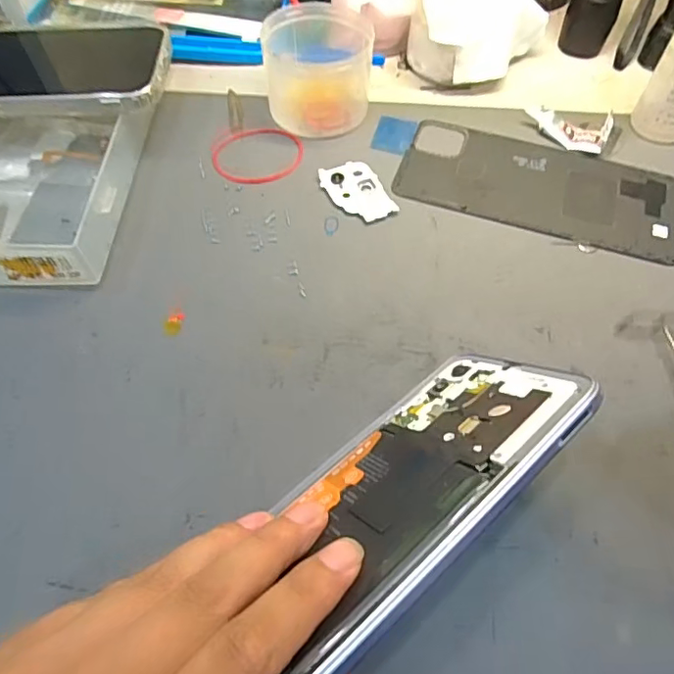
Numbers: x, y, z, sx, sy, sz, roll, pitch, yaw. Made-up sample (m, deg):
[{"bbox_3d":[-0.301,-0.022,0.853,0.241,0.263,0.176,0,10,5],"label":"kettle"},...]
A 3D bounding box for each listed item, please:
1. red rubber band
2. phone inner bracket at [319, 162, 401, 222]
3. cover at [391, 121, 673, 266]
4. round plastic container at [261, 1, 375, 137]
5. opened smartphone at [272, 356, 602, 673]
[{"bbox_3d":[-0.047,-0.109,0.323,0.053,0.004,0.049,0,59,-1],"label":"red rubber band"},{"bbox_3d":[0.012,-0.081,0.305,0.030,0.004,0.043,-21,61,-13],"label":"phone inner bracket"},{"bbox_3d":[0.116,-0.089,0.314,0.155,0.004,0.078,17,60,9],"label":"cover"},{"bbox_3d":[-0.011,-0.165,0.334,0.063,0.043,0.068,0,59,-1],"label":"round plastic container"},{"bbox_3d":[0.018,0.054,0.187,0.149,0.005,0.076,-38,23,-24],"label":"opened smartphone"}]

